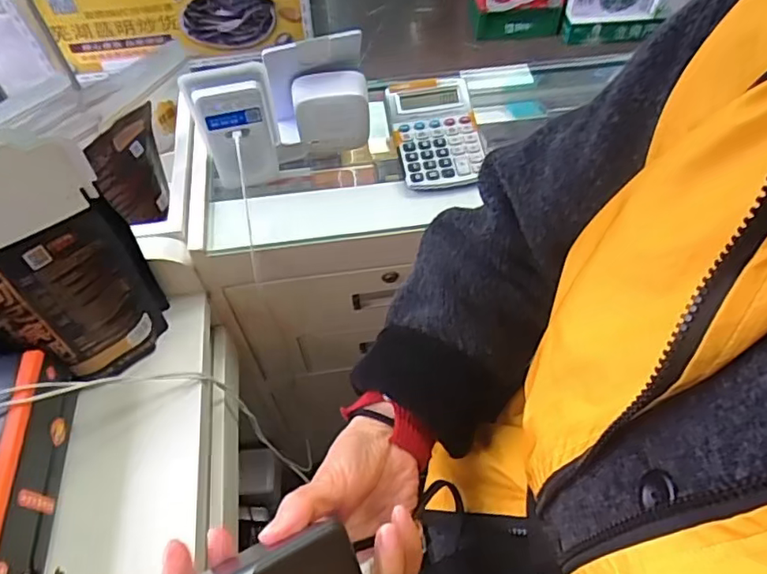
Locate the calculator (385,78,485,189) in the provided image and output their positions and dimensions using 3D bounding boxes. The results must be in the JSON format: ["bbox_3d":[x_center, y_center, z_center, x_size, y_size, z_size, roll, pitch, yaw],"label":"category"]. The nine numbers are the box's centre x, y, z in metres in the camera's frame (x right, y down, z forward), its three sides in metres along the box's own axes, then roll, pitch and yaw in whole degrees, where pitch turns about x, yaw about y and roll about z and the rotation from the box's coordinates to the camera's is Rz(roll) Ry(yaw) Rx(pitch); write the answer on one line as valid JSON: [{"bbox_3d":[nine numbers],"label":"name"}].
[{"bbox_3d":[0.067,-0.194,0.708,0.104,0.021,0.148,-11,76,-6],"label":"calculator"}]

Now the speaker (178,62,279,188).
[{"bbox_3d":[-0.165,-0.180,0.633,0.086,0.139,0.041,-16,57,-10],"label":"speaker"}]

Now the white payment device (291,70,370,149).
[{"bbox_3d":[-0.063,-0.213,0.680,0.088,0.088,0.037,-10,56,-6],"label":"white payment device"}]

